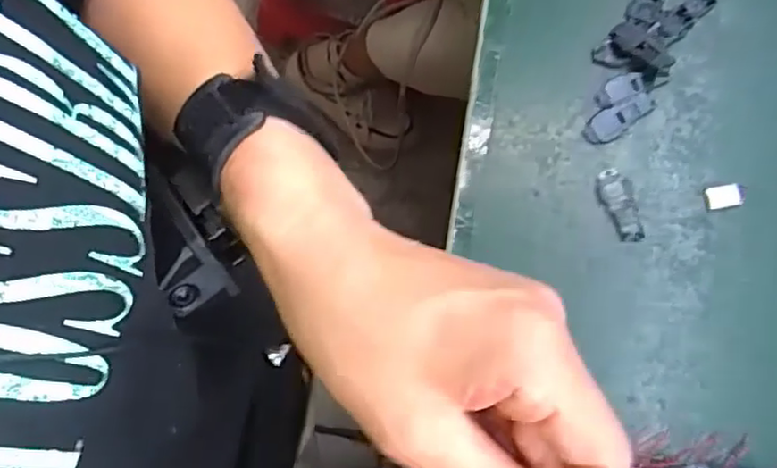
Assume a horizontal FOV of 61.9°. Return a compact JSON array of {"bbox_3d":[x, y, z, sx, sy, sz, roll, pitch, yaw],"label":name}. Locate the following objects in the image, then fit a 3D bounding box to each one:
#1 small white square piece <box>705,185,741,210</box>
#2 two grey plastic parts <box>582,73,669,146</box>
[{"bbox_3d":[0.175,-0.019,0.338,0.017,0.004,0.011,-8,77,-1],"label":"small white square piece"},{"bbox_3d":[0.124,-0.069,0.348,0.051,0.004,0.026,-37,80,-7],"label":"two grey plastic parts"}]

